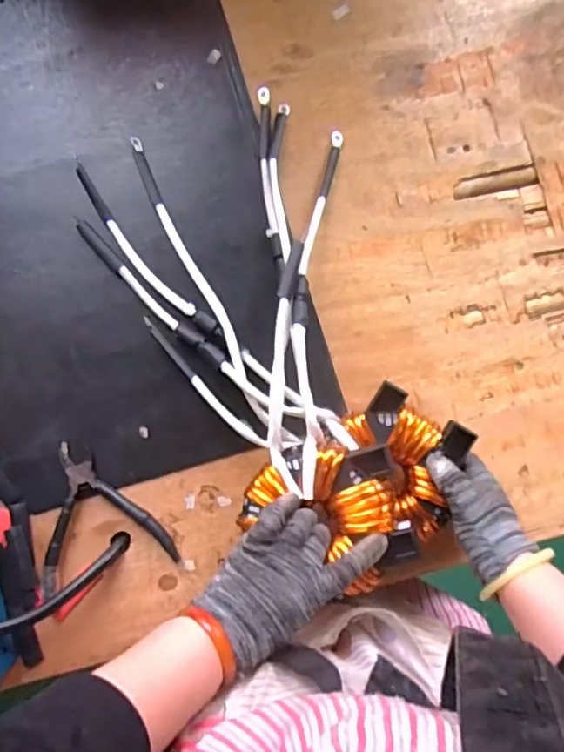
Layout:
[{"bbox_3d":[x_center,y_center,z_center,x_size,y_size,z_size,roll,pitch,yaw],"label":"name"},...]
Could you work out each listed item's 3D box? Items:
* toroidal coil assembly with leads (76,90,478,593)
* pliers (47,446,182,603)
[{"bbox_3d":[0.021,-0.046,0.550,0.255,0.075,0.433,-33,74,-6],"label":"toroidal coil assembly with leads"},{"bbox_3d":[-0.180,0.131,0.544,0.127,0.012,0.136,-15,87,-5],"label":"pliers"}]

